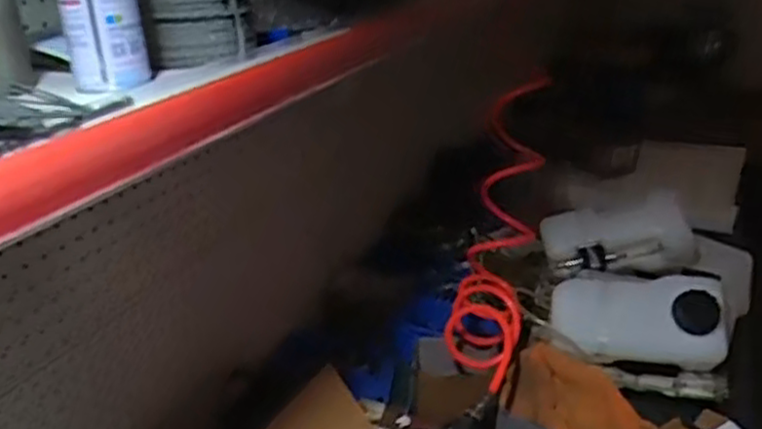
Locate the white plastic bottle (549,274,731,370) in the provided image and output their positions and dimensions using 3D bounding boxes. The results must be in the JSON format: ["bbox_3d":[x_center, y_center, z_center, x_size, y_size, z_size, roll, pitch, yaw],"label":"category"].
[{"bbox_3d":[0.406,0.163,1.171,0.269,0.145,0.096,8,21,-7],"label":"white plastic bottle"}]

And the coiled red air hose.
[{"bbox_3d":[0.200,0.009,1.224,0.114,0.157,0.539,5,67,19],"label":"coiled red air hose"}]

